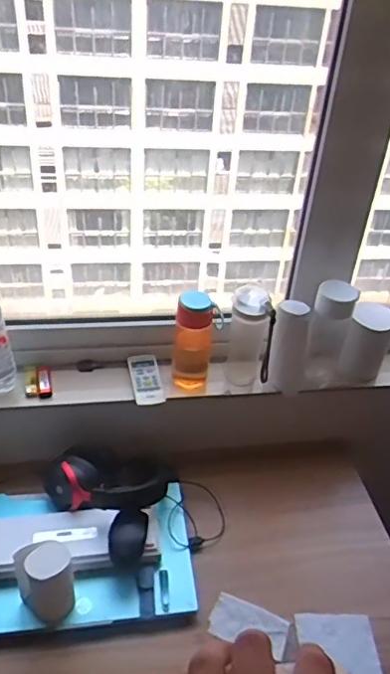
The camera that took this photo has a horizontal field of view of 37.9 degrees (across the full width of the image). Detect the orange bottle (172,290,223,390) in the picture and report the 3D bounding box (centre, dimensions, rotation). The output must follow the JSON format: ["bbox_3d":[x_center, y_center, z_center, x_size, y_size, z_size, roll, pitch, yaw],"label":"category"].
[{"bbox_3d":[0.004,0.012,1.054,0.083,0.208,0.054,6,37,0],"label":"orange bottle"}]

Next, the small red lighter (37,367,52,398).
[{"bbox_3d":[-0.282,0.084,1.068,0.025,0.019,0.069,-5,38,-14],"label":"small red lighter"}]

